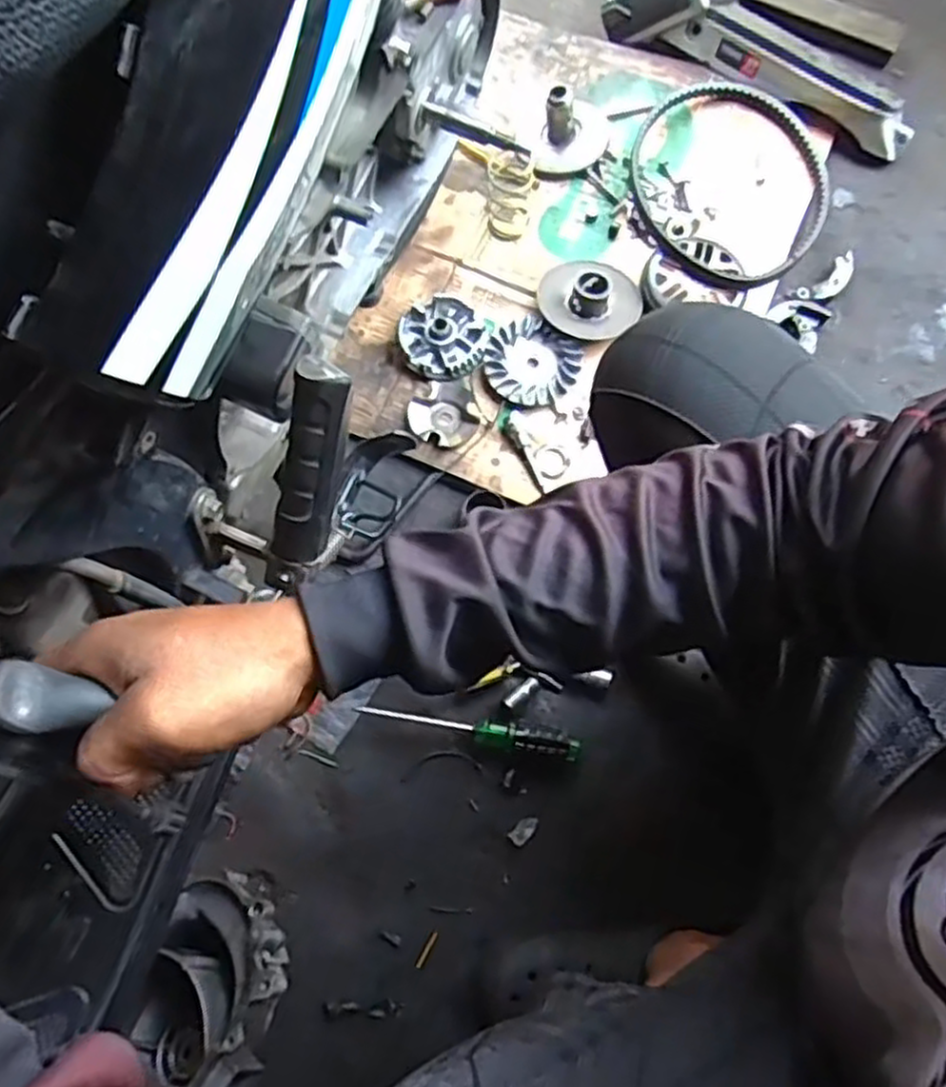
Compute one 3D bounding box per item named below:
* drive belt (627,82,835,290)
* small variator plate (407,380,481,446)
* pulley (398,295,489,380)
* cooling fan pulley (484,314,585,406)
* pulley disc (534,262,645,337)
[{"bbox_3d":[0.303,-0.425,0.907,0.243,0.024,0.287,20,76,6],"label":"drive belt"},{"bbox_3d":[-0.031,-0.142,0.850,0.074,0.013,0.066,-31,76,-7],"label":"small variator plate"},{"bbox_3d":[-0.034,-0.238,0.873,0.091,0.021,0.103,-34,77,-8],"label":"pulley"},{"bbox_3d":[0.065,-0.205,0.858,0.106,0.017,0.097,0,74,1],"label":"cooling fan pulley"},{"bbox_3d":[0.135,-0.283,0.876,0.120,0.033,0.101,9,75,4],"label":"pulley disc"}]

